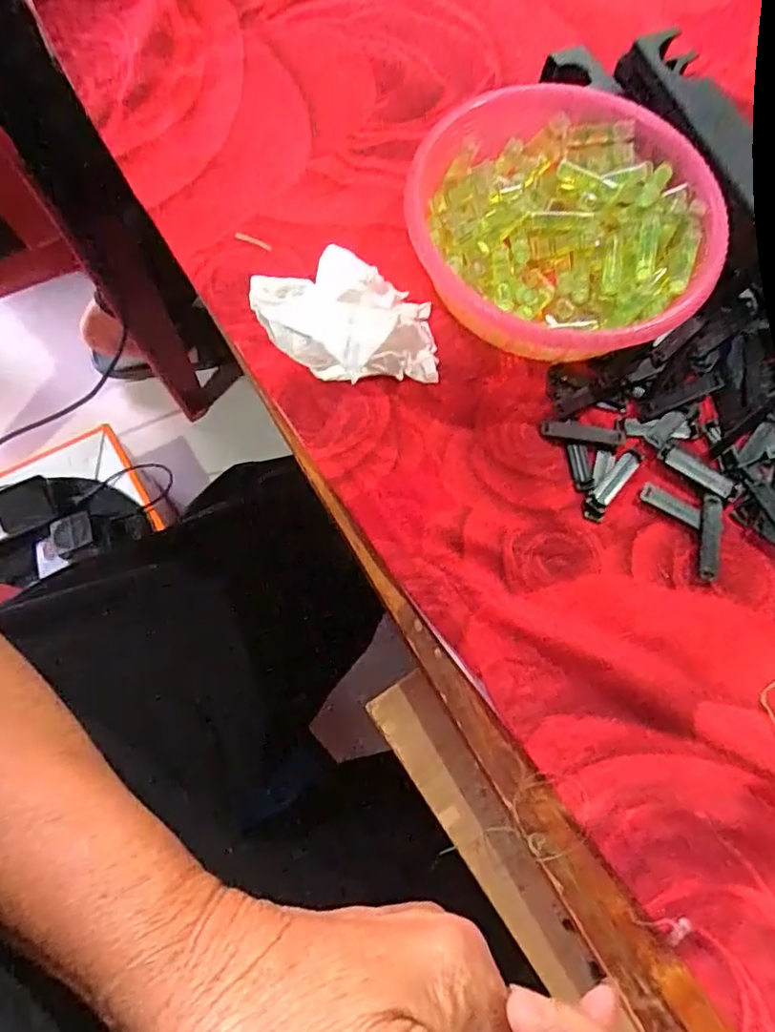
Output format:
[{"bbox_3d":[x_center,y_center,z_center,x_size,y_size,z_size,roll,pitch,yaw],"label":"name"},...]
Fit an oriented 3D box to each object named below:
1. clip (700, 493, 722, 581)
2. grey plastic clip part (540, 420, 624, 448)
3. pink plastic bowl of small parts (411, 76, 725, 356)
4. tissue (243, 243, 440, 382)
[{"bbox_3d":[0.171,0.011,0.322,0.010,0.004,0.047,11,73,2],"label":"clip"},{"bbox_3d":[0.108,-0.046,0.337,0.048,0.004,0.009,6,73,0],"label":"grey plastic clip part"},{"bbox_3d":[0.098,-0.163,0.349,0.162,0.045,0.172,0,73,-1],"label":"pink plastic bowl of small parts"},{"bbox_3d":[-0.015,-0.101,0.317,0.086,0.058,0.078,-39,78,-12],"label":"tissue"}]

